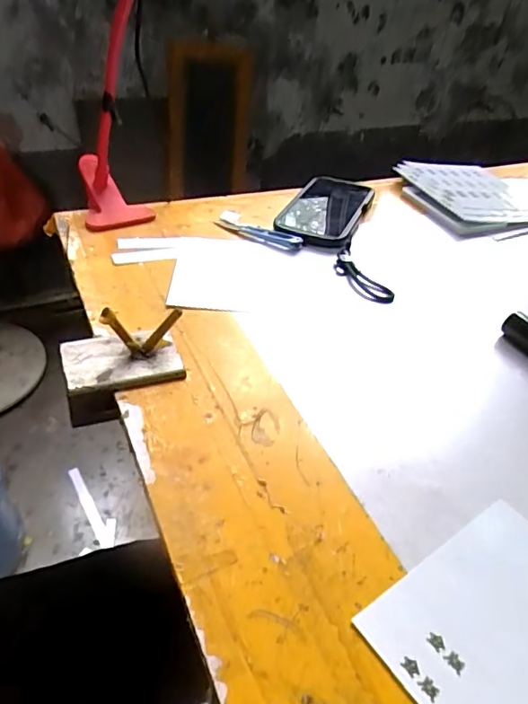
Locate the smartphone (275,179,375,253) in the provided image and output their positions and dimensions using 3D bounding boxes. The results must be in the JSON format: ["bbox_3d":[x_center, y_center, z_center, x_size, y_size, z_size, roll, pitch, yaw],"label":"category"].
[{"bbox_3d":[0.072,-0.168,0.609,0.089,0.015,0.188,15,41,12],"label":"smartphone"}]

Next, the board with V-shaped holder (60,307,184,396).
[{"bbox_3d":[-0.102,-0.007,0.368,0.083,0.041,0.059,-11,42,-18],"label":"board with V-shaped holder"}]

